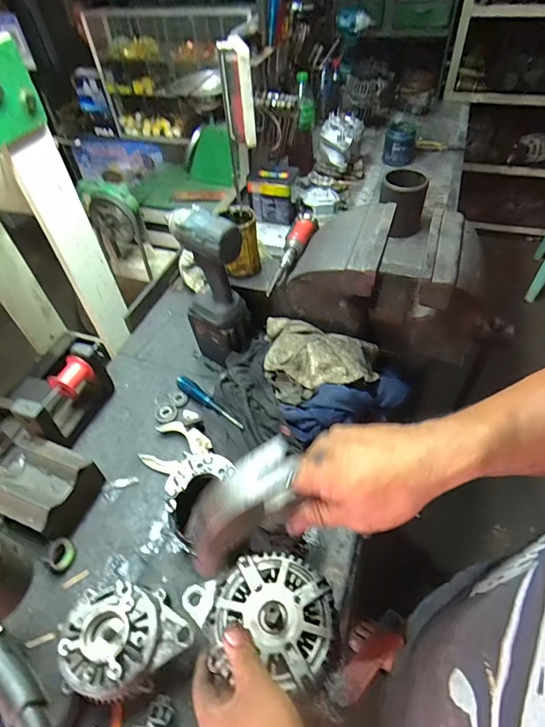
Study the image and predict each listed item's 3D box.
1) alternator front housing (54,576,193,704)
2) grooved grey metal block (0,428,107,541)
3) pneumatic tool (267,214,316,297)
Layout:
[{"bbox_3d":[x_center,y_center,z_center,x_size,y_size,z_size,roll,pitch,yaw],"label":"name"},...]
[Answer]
[{"bbox_3d":[-0.178,0.349,0.521,0.150,0.086,0.120,0,49,4],"label":"alternator front housing"},{"bbox_3d":[-0.364,0.198,0.655,0.137,0.100,0.121,15,52,17],"label":"grooved grey metal block"},{"bbox_3d":[0.039,-0.200,0.759,0.042,0.038,0.221,11,51,14],"label":"pneumatic tool"}]

